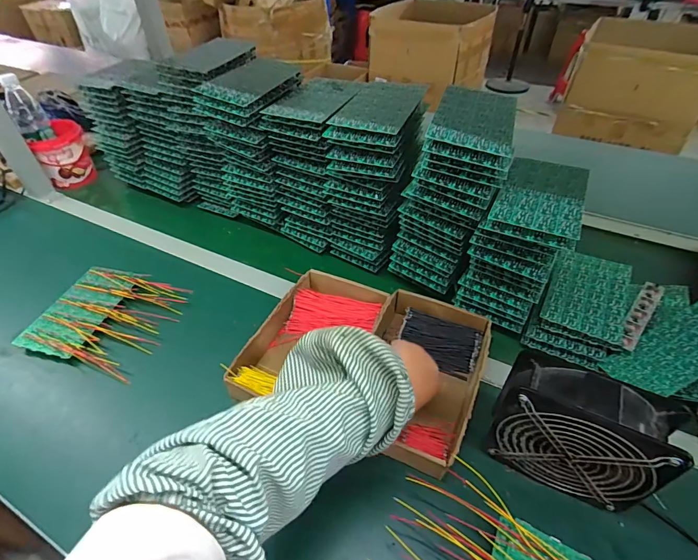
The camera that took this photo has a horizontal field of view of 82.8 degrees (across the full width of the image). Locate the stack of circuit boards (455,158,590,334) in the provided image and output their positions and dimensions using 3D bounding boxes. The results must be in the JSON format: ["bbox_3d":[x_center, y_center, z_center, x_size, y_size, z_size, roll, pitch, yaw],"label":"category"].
[{"bbox_3d":[0.254,-0.055,0.596,0.122,0.179,0.176,19,47,20],"label":"stack of circuit boards"}]

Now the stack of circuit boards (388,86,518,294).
[{"bbox_3d":[0.161,-0.134,0.612,0.131,0.239,0.167,17,47,18],"label":"stack of circuit boards"}]

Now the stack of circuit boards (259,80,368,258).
[{"bbox_3d":[-0.053,-0.204,0.722,0.121,0.249,0.159,18,47,19],"label":"stack of circuit boards"}]

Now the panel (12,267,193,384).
[{"bbox_3d":[-0.376,0.059,0.627,0.198,0.027,0.173,12,45,13],"label":"panel"}]

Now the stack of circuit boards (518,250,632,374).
[{"bbox_3d":[0.358,0.036,0.611,0.117,0.037,0.214,22,49,22],"label":"stack of circuit boards"}]

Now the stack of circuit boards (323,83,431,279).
[{"bbox_3d":[0.047,-0.172,0.684,0.117,0.249,0.177,16,47,17],"label":"stack of circuit boards"}]

